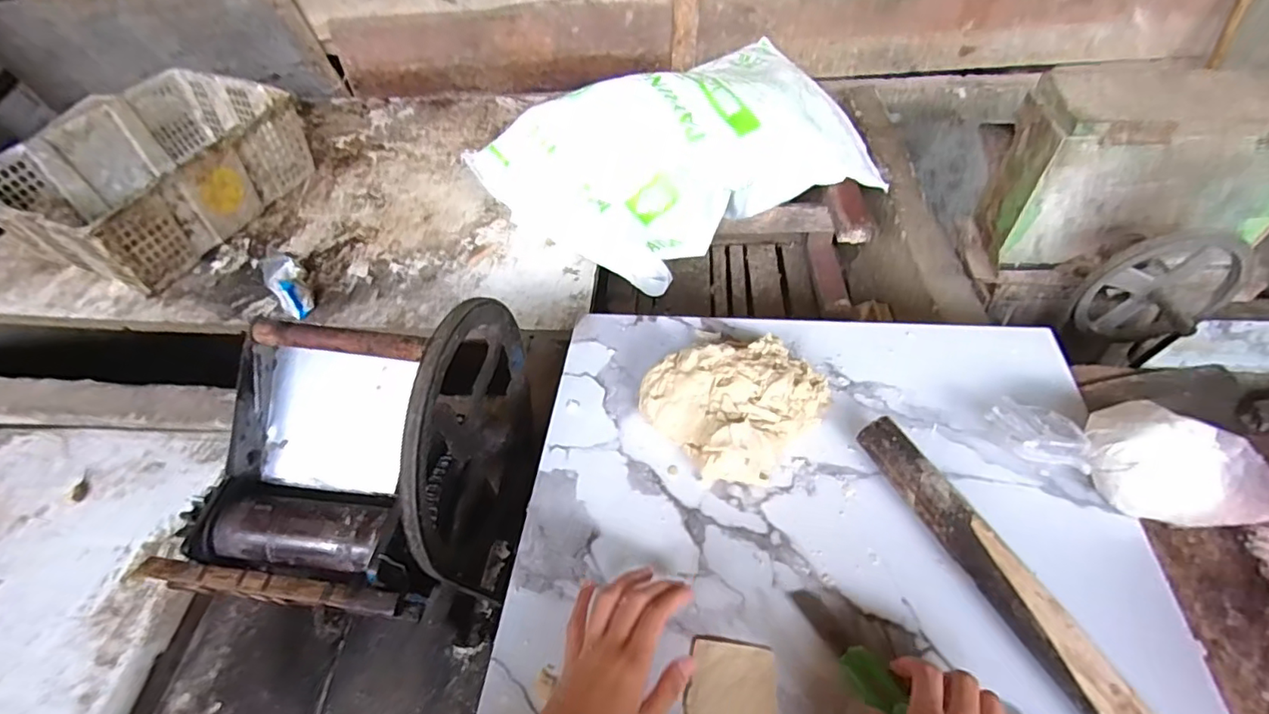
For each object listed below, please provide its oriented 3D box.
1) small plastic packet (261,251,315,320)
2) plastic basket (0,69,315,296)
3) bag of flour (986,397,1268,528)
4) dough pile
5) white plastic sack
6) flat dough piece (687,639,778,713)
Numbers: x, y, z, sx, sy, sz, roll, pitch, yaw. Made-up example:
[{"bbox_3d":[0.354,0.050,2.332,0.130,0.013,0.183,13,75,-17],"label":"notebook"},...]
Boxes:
[{"bbox_3d":[-0.589,-0.127,0.976,0.061,0.054,0.151,-32,67,-21],"label":"small plastic packet"},{"bbox_3d":[-0.909,-0.349,1.121,0.337,0.171,0.473,18,54,16],"label":"plastic basket"},{"bbox_3d":[0.415,0.082,0.461,0.222,0.075,0.089,6,51,11],"label":"bag of flour"},{"bbox_3d":[0.097,0.035,0.532,0.156,0.060,0.136,-32,54,-19],"label":"dough pile"},{"bbox_3d":[0.096,-0.361,1.053,0.683,0.203,0.392,-24,54,-16],"label":"white plastic sack"},{"bbox_3d":[0.067,0.244,0.393,0.059,0.009,0.088,3,49,8],"label":"flat dough piece"}]

